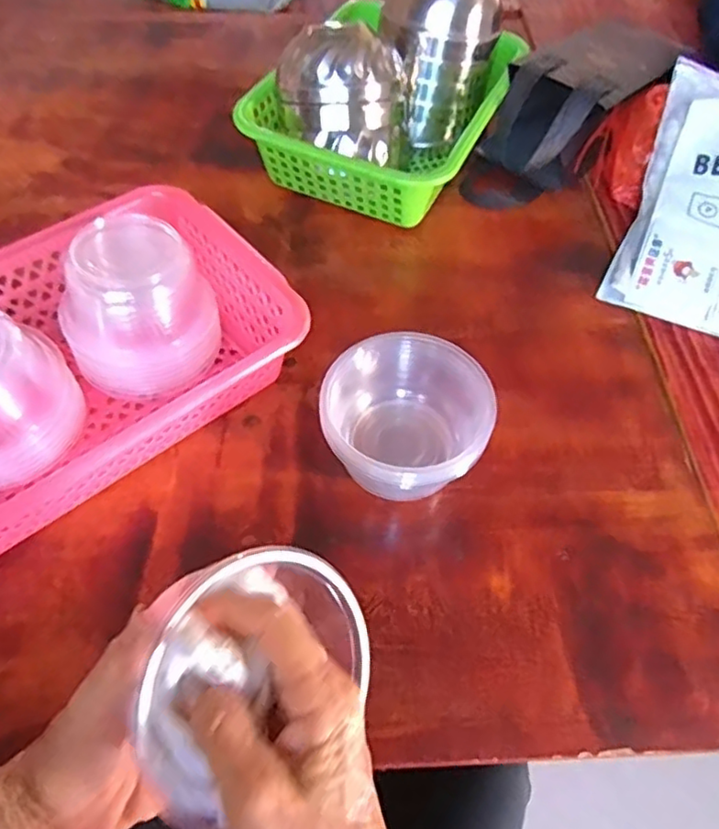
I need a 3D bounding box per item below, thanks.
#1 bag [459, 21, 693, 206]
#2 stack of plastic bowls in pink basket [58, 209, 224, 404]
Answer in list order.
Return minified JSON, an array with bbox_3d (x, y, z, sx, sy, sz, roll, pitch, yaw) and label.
[{"bbox_3d":[0.234,-0.335,0.680,0.110,0.100,0.321,35,62,19],"label":"bag"},{"bbox_3d":[-0.168,-0.079,0.488,0.098,0.105,0.100,22,58,14],"label":"stack of plastic bowls in pink basket"}]

